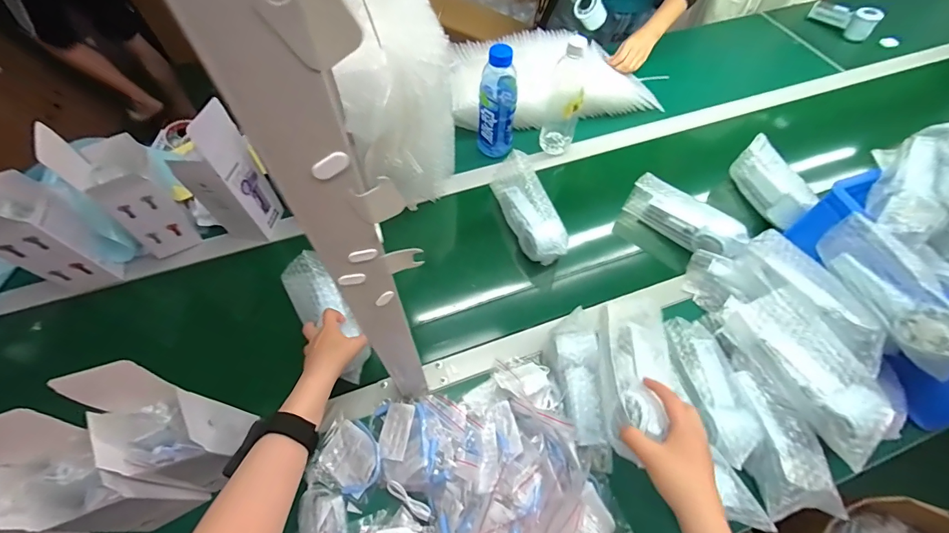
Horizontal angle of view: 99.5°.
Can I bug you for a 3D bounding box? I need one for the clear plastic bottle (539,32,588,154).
[{"bbox_3d":[0.172,-0.312,0.757,0.065,0.219,0.054,16,61,7],"label":"clear plastic bottle"}]

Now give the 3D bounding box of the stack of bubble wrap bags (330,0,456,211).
[{"bbox_3d":[-0.153,-0.330,0.722,0.199,0.249,0.376,-10,61,-7],"label":"stack of bubble wrap bags"}]

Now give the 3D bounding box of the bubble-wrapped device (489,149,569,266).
[{"bbox_3d":[0.095,-0.101,0.705,0.070,0.072,0.201,-16,62,-11],"label":"bubble-wrapped device"}]

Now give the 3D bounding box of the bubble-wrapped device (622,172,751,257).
[{"bbox_3d":[0.370,-0.084,0.711,0.199,0.067,0.056,40,66,19],"label":"bubble-wrapped device"}]

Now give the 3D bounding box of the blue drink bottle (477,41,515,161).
[{"bbox_3d":[0.044,-0.301,0.749,0.071,0.203,0.059,7,60,2],"label":"blue drink bottle"}]

